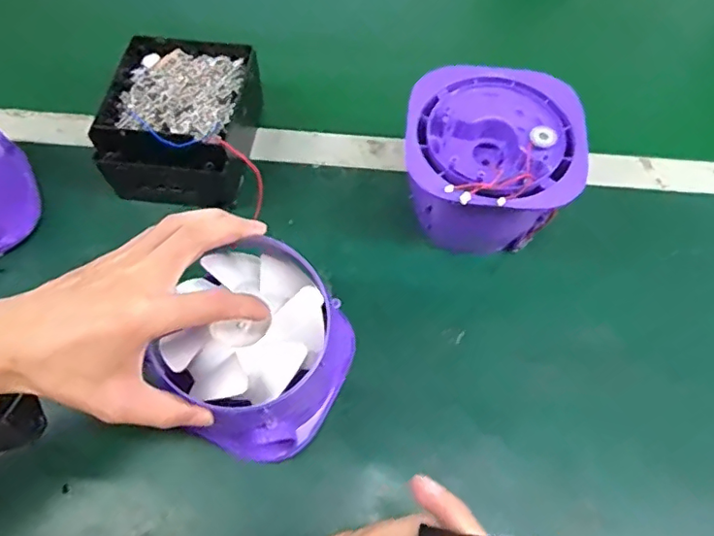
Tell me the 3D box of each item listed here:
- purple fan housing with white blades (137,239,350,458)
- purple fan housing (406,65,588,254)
[{"bbox_3d":[-0.070,0.059,0.394,0.114,0.085,0.136,23,64,10],"label":"purple fan housing with white blades"},{"bbox_3d":[0.107,-0.084,0.472,0.136,0.105,0.141,4,63,2],"label":"purple fan housing"}]

